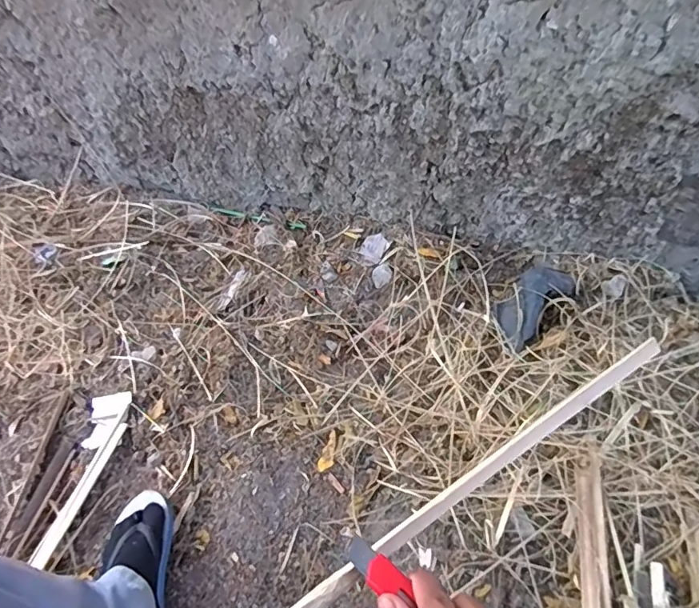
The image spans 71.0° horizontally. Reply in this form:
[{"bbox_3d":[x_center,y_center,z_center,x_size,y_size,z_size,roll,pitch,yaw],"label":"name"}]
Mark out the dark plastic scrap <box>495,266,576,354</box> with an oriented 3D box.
[{"bbox_3d":[0.357,-0.008,0.954,0.174,0.090,0.091,-34,55,-25],"label":"dark plastic scrap"}]

